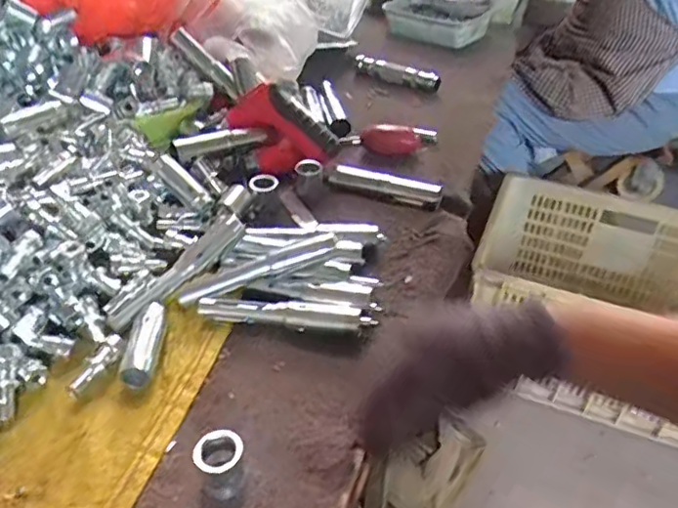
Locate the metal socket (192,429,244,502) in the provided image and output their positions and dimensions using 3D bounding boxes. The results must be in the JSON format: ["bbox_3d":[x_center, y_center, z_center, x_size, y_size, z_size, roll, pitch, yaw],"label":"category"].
[{"bbox_3d":[-0.075,0.134,0.379,0.029,0.035,0.027,-10,40,-13],"label":"metal socket"}]

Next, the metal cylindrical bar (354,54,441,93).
[{"bbox_3d":[0.086,-0.273,0.897,0.147,0.026,0.020,25,44,27],"label":"metal cylindrical bar"}]

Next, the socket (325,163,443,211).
[{"bbox_3d":[0.047,-0.077,0.658,0.128,0.022,0.028,13,40,14],"label":"socket"}]

